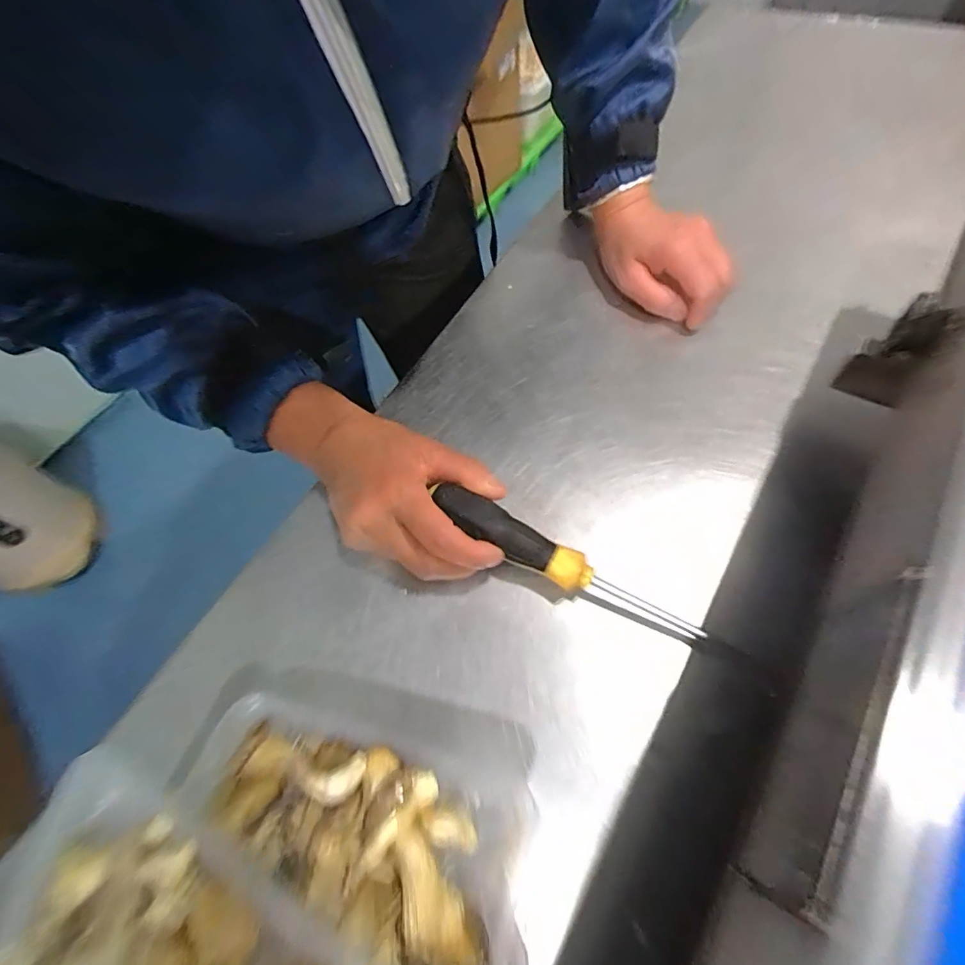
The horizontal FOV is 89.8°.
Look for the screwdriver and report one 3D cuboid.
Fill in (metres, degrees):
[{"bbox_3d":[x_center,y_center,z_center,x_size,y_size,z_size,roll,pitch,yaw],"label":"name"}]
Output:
[{"bbox_3d":[0.060,0.057,0.292,0.203,0.022,0.023,29,66,5],"label":"screwdriver"}]

